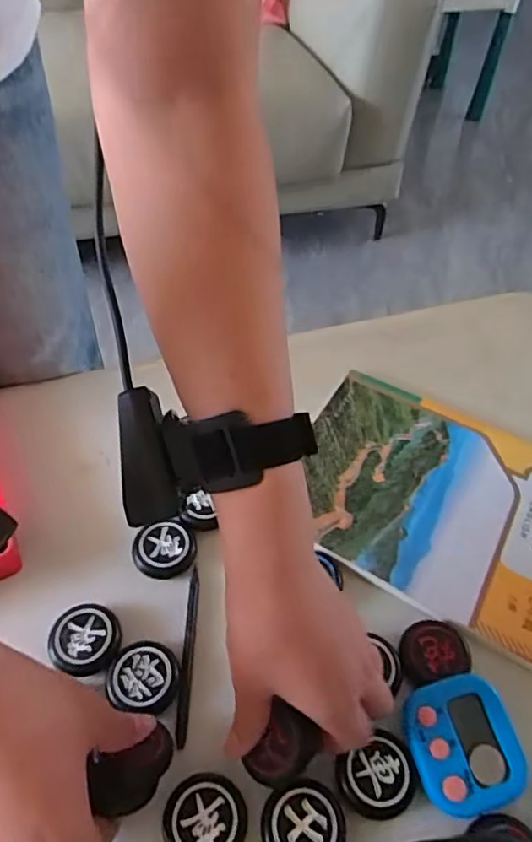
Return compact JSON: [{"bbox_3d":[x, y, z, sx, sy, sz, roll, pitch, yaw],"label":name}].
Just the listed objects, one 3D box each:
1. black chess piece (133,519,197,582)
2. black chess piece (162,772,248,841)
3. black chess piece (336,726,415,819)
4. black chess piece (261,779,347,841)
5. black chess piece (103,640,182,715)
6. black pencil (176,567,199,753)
[{"bbox_3d":[-0.072,0.093,0.425,0.042,0.014,0.039,-22,55,-20],"label":"black chess piece"},{"bbox_3d":[-0.033,0.220,0.325,0.044,0.014,0.043,1,50,-2],"label":"black chess piece"},{"bbox_3d":[0.063,0.202,0.337,0.041,0.011,0.039,1,50,-2],"label":"black chess piece"},{"bbox_3d":[0.021,0.221,0.321,0.044,0.022,0.041,-12,52,-13],"label":"black chess piece"},{"bbox_3d":[-0.076,0.160,0.369,0.044,0.010,0.042,1,50,-2],"label":"black chess piece"},{"bbox_3d":[-0.050,0.150,0.387,0.007,0.013,0.111,2,50,-1],"label":"black pencil"}]

